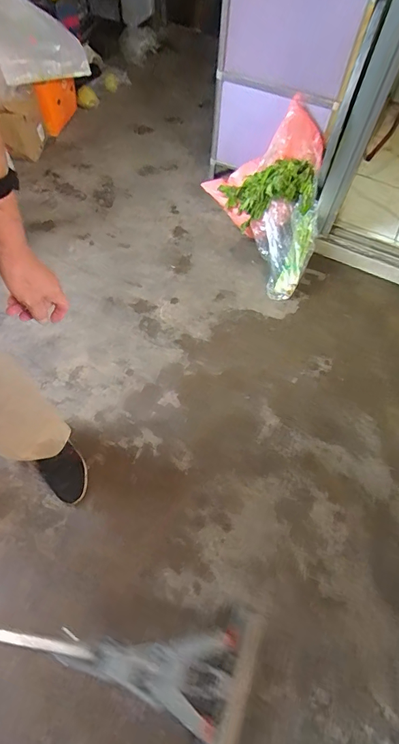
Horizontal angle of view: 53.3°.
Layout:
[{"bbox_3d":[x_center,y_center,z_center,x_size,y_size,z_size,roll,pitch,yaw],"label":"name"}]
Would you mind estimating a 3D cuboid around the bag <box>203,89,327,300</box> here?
[{"bbox_3d":[0.288,-0.572,1.330,0.324,0.340,0.496,-26,66,-16],"label":"bag"}]

